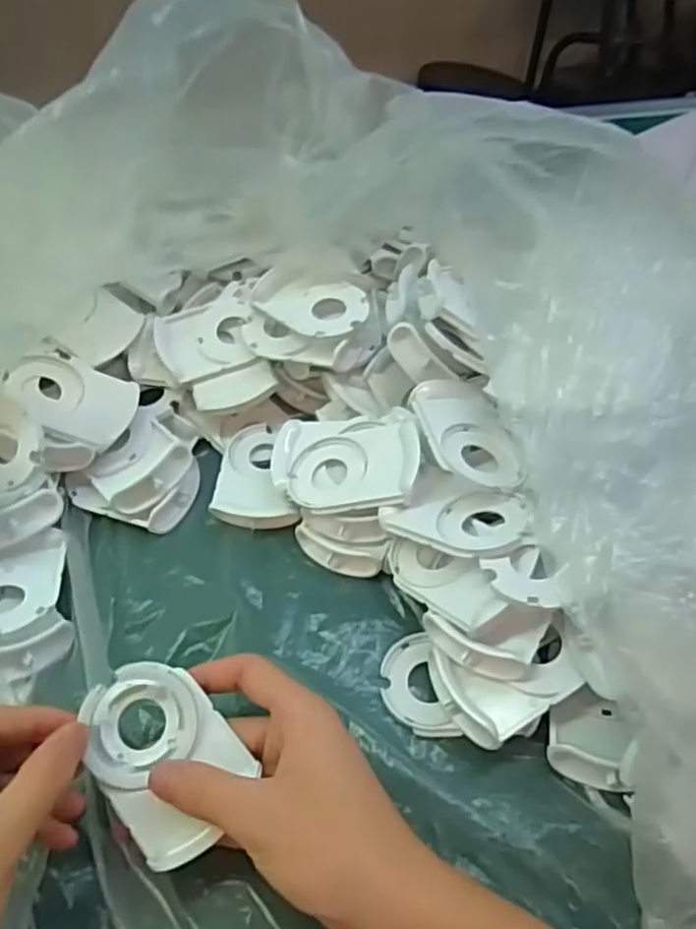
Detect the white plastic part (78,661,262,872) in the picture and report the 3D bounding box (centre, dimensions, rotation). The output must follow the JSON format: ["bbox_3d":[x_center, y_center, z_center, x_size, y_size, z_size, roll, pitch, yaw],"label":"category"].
[{"bbox_3d":[-0.083,0.129,0.295,0.058,0.016,0.081,-40,78,-14],"label":"white plastic part"}]

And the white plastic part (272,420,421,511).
[{"bbox_3d":[-0.001,-0.004,0.411,0.095,0.013,0.068,-6,53,22],"label":"white plastic part"}]

